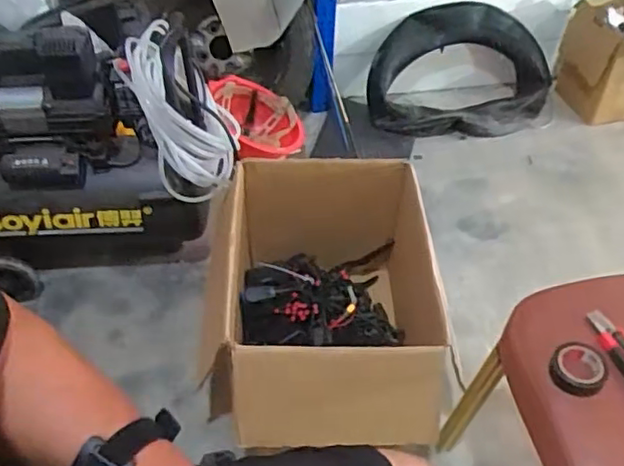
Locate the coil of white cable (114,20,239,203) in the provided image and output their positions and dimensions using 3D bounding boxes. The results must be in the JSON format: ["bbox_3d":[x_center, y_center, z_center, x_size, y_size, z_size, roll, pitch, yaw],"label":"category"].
[{"bbox_3d":[-0.235,-0.227,1.136,0.182,0.223,0.242,-13,49,-14],"label":"coil of white cable"}]

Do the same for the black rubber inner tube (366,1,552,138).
[{"bbox_3d":[0.406,-0.426,1.654,0.502,0.259,0.219,-2,47,-3],"label":"black rubber inner tube"}]

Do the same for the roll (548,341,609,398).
[{"bbox_3d":[0.277,0.139,0.643,0.056,0.018,0.061,1,47,-1],"label":"roll"}]

